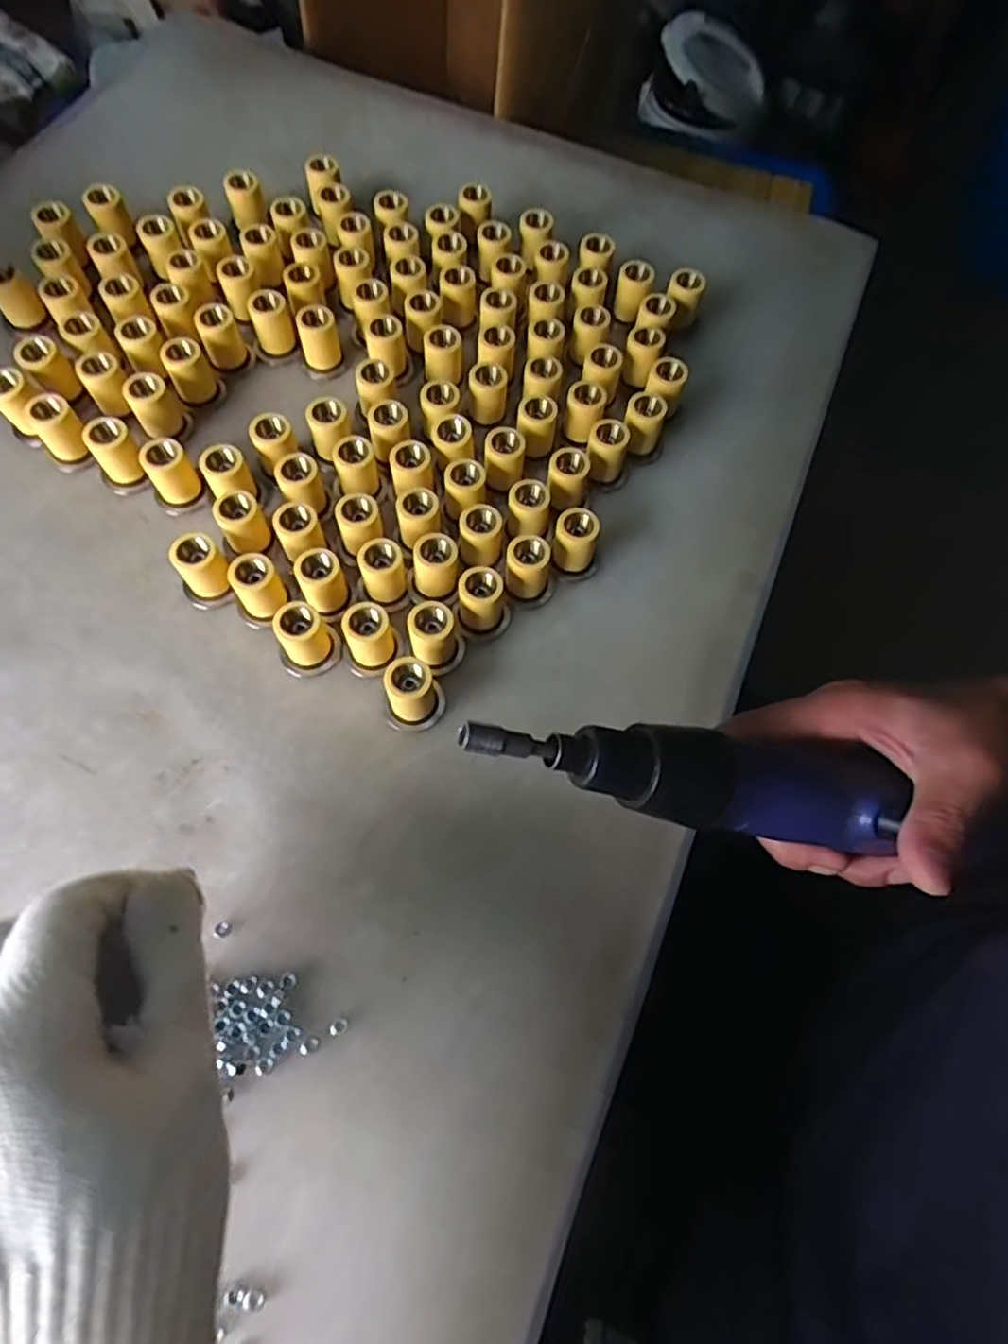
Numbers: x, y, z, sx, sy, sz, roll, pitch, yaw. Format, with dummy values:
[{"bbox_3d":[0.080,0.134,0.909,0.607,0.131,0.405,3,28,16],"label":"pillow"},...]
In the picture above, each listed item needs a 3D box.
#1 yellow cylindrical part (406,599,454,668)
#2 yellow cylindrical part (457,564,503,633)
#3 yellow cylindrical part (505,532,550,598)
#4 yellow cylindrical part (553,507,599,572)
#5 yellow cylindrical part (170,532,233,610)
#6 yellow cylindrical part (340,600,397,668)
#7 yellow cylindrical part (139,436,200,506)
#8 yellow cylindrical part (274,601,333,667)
[{"bbox_3d":[-0.036,-0.017,0.331,0.020,0.033,0.024,-3,69,-5],"label":"yellow cylindrical part"},{"bbox_3d":[-0.012,-0.037,0.341,0.021,0.033,0.023,1,68,-4],"label":"yellow cylindrical part"},{"bbox_3d":[0.012,-0.054,0.350,0.021,0.034,0.021,1,68,-4],"label":"yellow cylindrical part"},{"bbox_3d":[0.038,-0.069,0.357,0.022,0.034,0.021,1,68,-4],"label":"yellow cylindrical part"},{"bbox_3d":[-0.154,-0.050,0.340,0.026,0.034,0.024,1,68,-4],"label":"yellow cylindrical part"},{"bbox_3d":[-0.066,-0.016,0.330,0.021,0.032,0.024,-23,72,-13],"label":"yellow cylindrical part"},{"bbox_3d":[-0.180,-0.107,0.362,0.021,0.036,0.021,1,68,-4],"label":"yellow cylindrical part"},{"bbox_3d":[-0.098,-0.018,0.329,0.021,0.033,0.023,1,68,-4],"label":"yellow cylindrical part"}]

